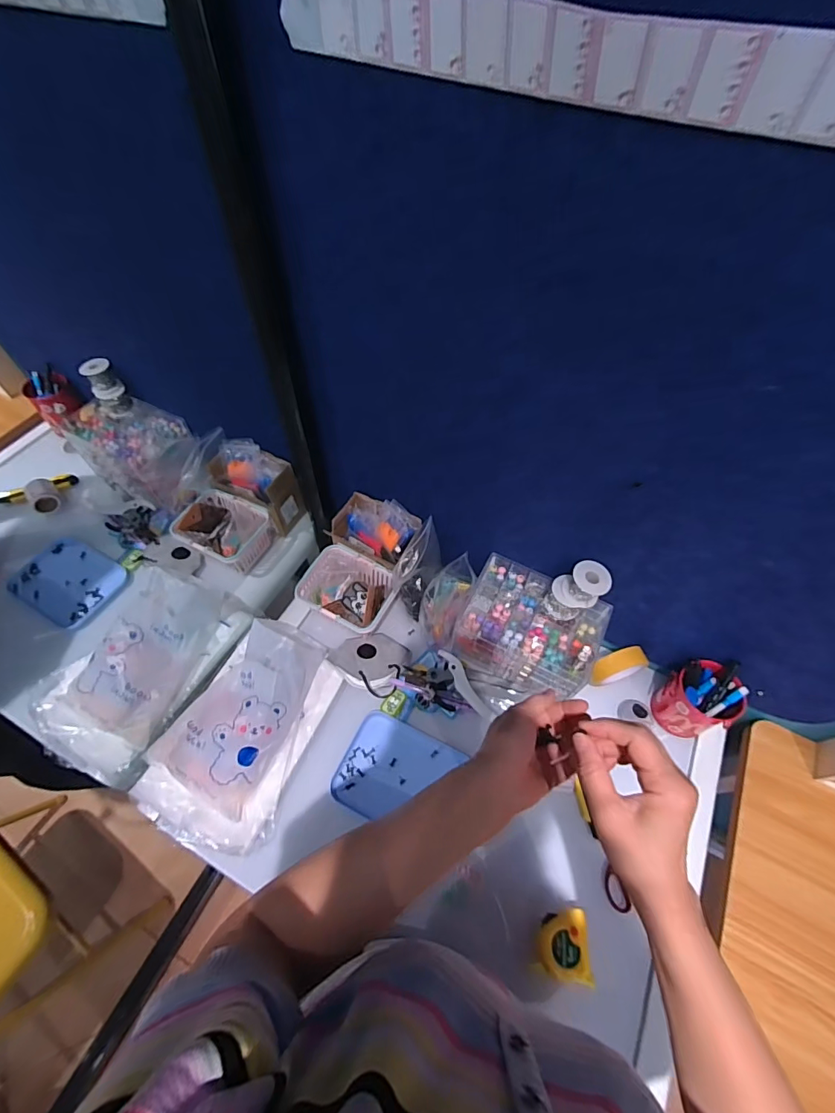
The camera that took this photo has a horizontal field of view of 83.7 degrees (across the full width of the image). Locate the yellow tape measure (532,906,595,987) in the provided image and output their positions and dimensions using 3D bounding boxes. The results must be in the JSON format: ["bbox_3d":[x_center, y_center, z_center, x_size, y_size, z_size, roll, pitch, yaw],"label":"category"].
[{"bbox_3d":[0.186,0.508,0.606,0.071,0.030,0.075,-2,58,-3],"label":"yellow tape measure"}]

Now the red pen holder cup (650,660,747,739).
[{"bbox_3d":[0.441,0.229,0.743,0.082,0.119,0.093,-12,59,-9],"label":"red pen holder cup"}]

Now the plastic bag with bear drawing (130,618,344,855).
[{"bbox_3d":[-0.273,0.248,0.718,0.211,0.119,0.334,19,59,10],"label":"plastic bag with bear drawing"}]

